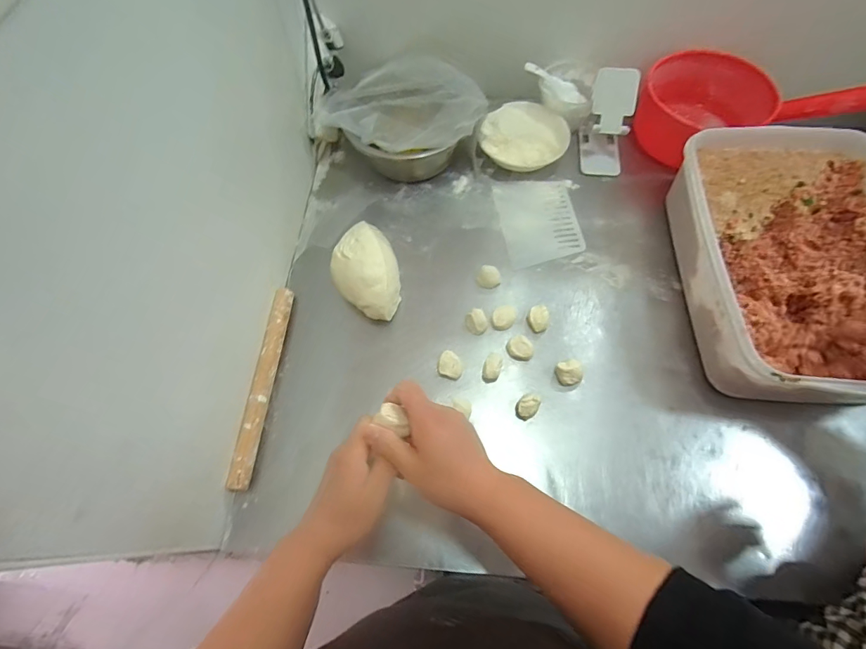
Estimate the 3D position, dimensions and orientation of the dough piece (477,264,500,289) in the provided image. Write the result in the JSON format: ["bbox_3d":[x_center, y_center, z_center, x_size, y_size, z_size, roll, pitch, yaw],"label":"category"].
[{"bbox_3d":[0.081,-0.069,0.616,0.031,0.014,0.031,9,67,6],"label":"dough piece"}]

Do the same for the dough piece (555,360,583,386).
[{"bbox_3d":[0.177,0.063,0.551,0.033,0.019,0.032,-1,66,2],"label":"dough piece"}]

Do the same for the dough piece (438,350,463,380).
[{"bbox_3d":[0.024,0.055,0.564,0.032,0.020,0.033,-1,66,2],"label":"dough piece"}]

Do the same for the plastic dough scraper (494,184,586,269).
[{"bbox_3d":[0.165,-0.167,0.667,0.116,0.004,0.161,-9,66,-2],"label":"plastic dough scraper"}]

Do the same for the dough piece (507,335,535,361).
[{"bbox_3d":[0.117,0.033,0.570,0.034,0.018,0.031,-1,66,2],"label":"dough piece"}]

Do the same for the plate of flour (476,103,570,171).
[{"bbox_3d":[0.152,-0.308,0.703,0.134,0.043,0.127,-1,66,2],"label":"plate of flour"}]

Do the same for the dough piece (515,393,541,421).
[{"bbox_3d":[0.119,0.105,0.538,0.033,0.027,0.024,-43,72,-15],"label":"dough piece"}]

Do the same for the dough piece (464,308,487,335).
[{"bbox_3d":[0.059,-0.002,0.584,0.027,0.022,0.030,-14,66,-4],"label":"dough piece"}]

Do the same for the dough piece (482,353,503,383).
[{"bbox_3d":[0.078,0.058,0.556,0.022,0.031,0.032,18,68,10],"label":"dough piece"}]

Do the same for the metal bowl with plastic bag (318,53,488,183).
[{"bbox_3d":[-0.043,-0.314,0.682,0.214,0.099,0.187,40,73,17],"label":"metal bowl with plastic bag"}]

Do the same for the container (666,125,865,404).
[{"bbox_3d":[0.469,-0.080,0.556,0.263,0.107,0.366,-2,66,1],"label":"container"}]

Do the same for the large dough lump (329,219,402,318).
[{"bbox_3d":[-0.094,-0.072,0.602,0.089,0.066,0.146,-20,67,-7],"label":"large dough lump"}]

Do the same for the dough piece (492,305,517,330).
[{"bbox_3d":[0.099,-0.011,0.585,0.034,0.023,0.025,-36,70,-13],"label":"dough piece"}]

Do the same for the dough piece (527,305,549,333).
[{"bbox_3d":[0.145,-0.006,0.584,0.027,0.023,0.032,18,68,9],"label":"dough piece"}]

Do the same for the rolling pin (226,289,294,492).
[{"bbox_3d":[-0.221,0.076,0.560,0.023,0.029,0.263,4,66,4],"label":"rolling pin"}]

